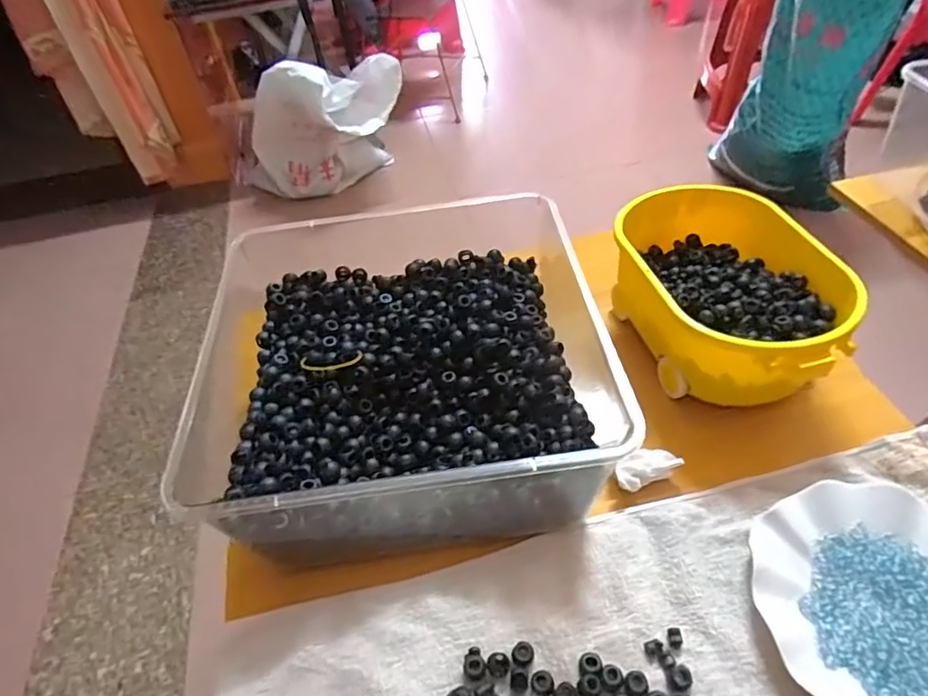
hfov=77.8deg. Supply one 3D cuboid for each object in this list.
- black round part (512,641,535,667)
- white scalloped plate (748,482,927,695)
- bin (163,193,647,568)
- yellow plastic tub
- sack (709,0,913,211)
[{"bbox_3d":[0.041,0.210,0.394,0.015,0.008,0.017,1,46,7],"label":"black round part"},{"bbox_3d":[0.296,0.180,0.390,0.181,0.024,0.176,-3,46,3],"label":"white scalloped plate"},{"bbox_3d":[-0.050,0.002,0.514,0.292,0.140,0.342,-8,46,-1],"label":"bin"},{"bbox_3d":[0.244,-0.054,0.549,0.159,0.087,0.249,-15,46,-8],"label":"yellow plastic tub"},{"bbox_3d":[0.825,-0.664,1.394,0.309,0.589,0.307,17,50,21],"label":"sack"}]

